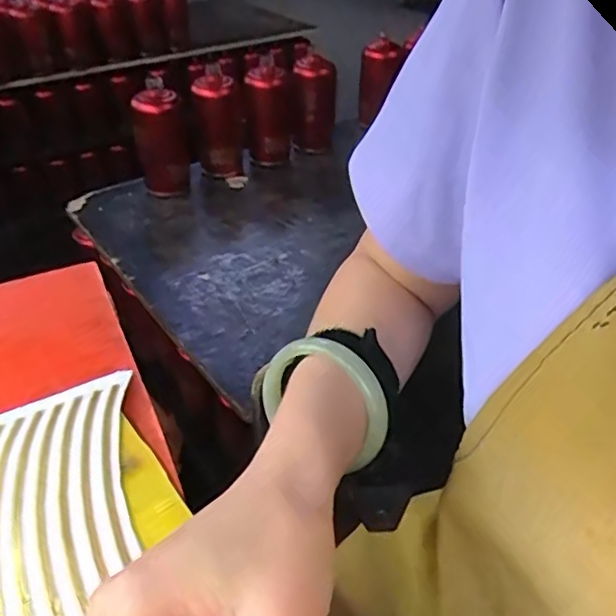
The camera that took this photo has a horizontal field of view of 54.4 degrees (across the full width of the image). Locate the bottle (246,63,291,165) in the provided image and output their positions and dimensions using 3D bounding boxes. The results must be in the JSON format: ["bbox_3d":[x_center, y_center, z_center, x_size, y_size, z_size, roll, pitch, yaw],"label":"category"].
[{"bbox_3d":[-0.070,-0.352,1.112,0.077,0.174,0.085,-1,38,-2],"label":"bottle"}]

